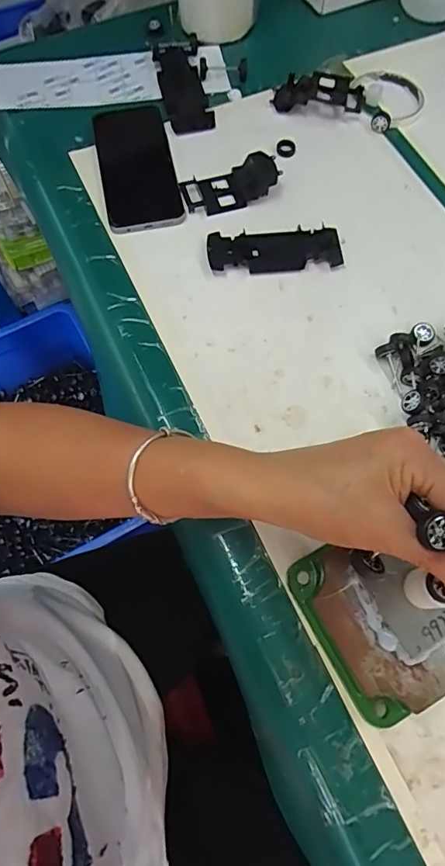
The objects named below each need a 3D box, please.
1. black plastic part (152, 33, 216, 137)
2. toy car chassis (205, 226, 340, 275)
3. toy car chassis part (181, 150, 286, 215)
[{"bbox_3d":[-0.044,-0.390,0.541,0.051,0.012,0.139,-10,70,-4],"label":"black plastic part"},{"bbox_3d":[0.049,-0.172,0.458,0.123,0.008,0.045,-2,69,-1],"label":"toy car chassis"},{"bbox_3d":[0.009,-0.247,0.480,0.095,0.015,0.046,-21,71,-8],"label":"toy car chassis part"}]

